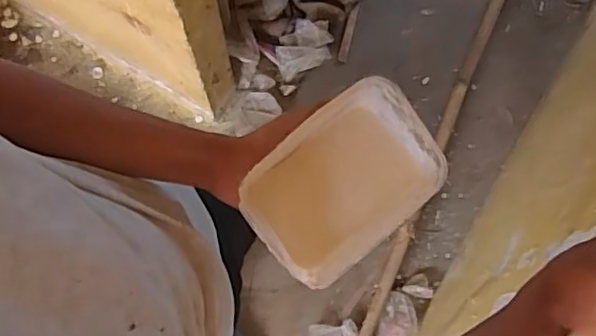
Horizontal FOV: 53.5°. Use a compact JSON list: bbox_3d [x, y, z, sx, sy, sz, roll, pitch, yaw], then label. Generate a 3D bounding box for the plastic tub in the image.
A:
[{"bbox_3d":[0.041,0.017,0.529,0.170,0.081,0.111,-42,82,-10],"label":"plastic tub"}]

